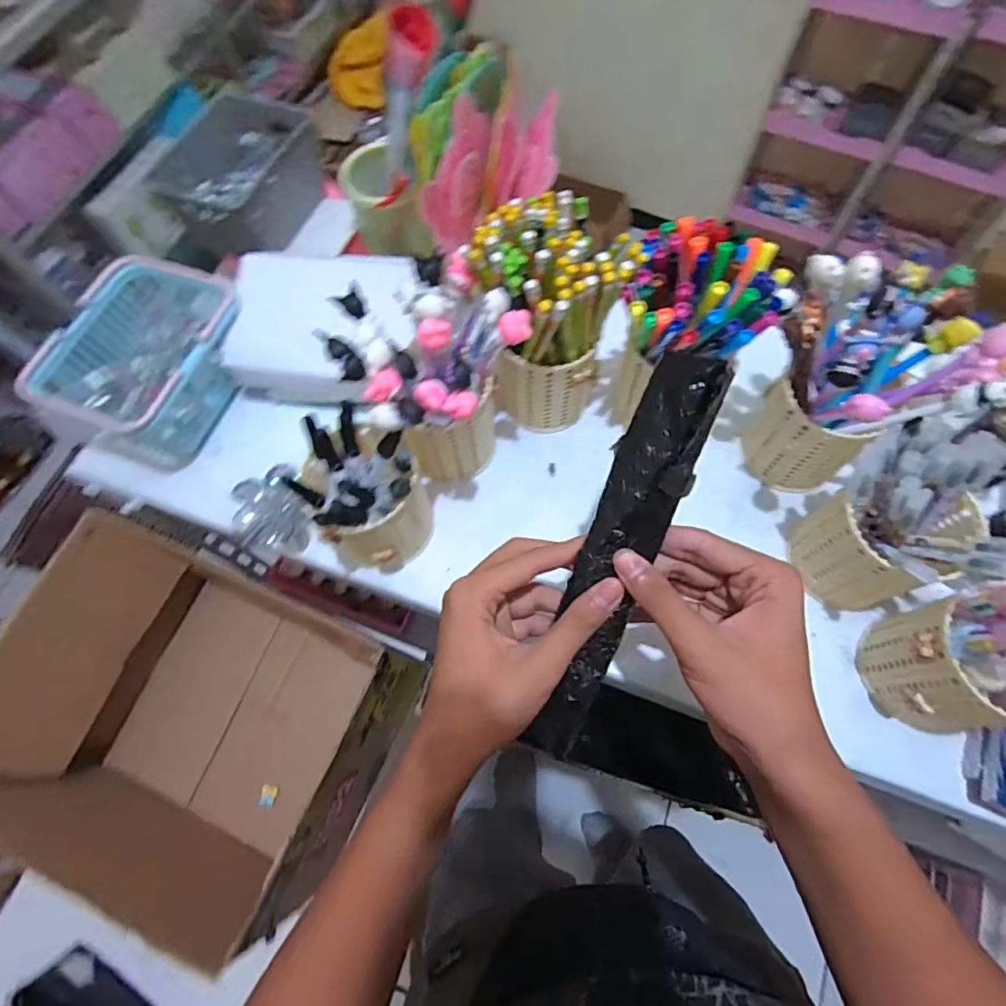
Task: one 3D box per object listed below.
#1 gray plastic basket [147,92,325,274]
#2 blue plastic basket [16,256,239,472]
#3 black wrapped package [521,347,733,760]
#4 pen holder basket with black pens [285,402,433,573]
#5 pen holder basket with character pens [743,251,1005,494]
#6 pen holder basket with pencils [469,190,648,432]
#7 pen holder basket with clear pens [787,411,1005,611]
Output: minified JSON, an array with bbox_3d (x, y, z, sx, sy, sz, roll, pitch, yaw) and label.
[{"bbox_3d":[-0.255,-0.323,0.540,0.111,0.073,0.145,14,70,8],"label":"gray plastic basket"},{"bbox_3d":[-0.316,-0.127,0.502,0.126,0.094,0.167,19,70,10],"label":"blue plastic basket"},{"bbox_3d":[0.062,0.036,0.306,0.040,0.036,0.243,19,103,10],"label":"black wrapped package"},{"bbox_3d":[-0.105,-0.004,0.421,0.076,0.119,0.085,10,69,7],"label":"pen holder basket with black pens"},{"bbox_3d":[0.250,-0.082,0.397,0.121,0.176,0.109,-9,68,-1],"label":"pen holder basket with character pens"},{"bbox_3d":[0.039,-0.141,0.435,0.088,0.175,0.093,-38,71,-12],"label":"pen holder basket with pencils"},{"bbox_3d":[0.276,0.014,0.385,0.090,0.140,0.100,9,69,6],"label":"pen holder basket with clear pens"}]

